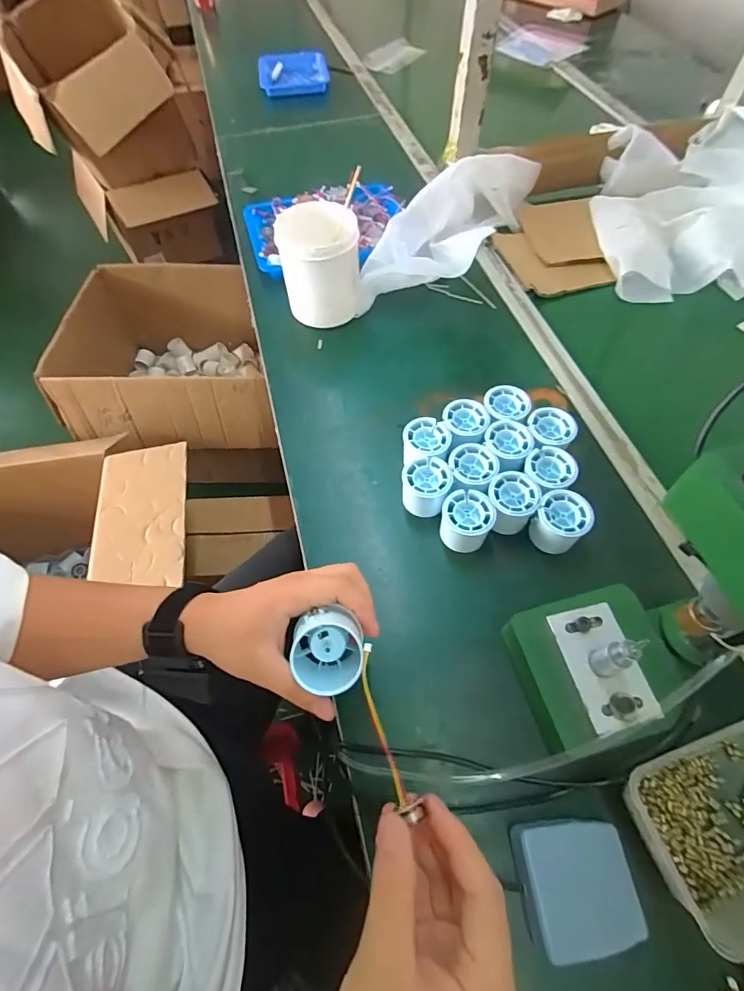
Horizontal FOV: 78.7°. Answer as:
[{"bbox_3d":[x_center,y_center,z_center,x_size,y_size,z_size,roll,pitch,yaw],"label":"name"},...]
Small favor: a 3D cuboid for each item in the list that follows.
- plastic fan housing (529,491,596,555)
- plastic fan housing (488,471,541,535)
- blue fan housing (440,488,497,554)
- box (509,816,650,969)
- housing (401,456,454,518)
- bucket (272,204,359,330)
[{"bbox_3d":[0.205,0.031,0.498,0.053,0.049,0.056,-1,60,2],"label":"plastic fan housing"},{"bbox_3d":[0.156,0.010,0.511,0.057,0.046,0.058,-10,60,-3],"label":"plastic fan housing"},{"bbox_3d":[0.103,0.033,0.503,0.054,0.054,0.059,20,63,14],"label":"blue fan housing"},{"bbox_3d":[0.160,0.303,0.355,0.083,0.027,0.079,-5,60,0],"label":"box"},{"bbox_3d":[0.063,-0.009,0.530,0.057,0.049,0.055,3,60,5],"label":"housing"},{"bbox_3d":[-0.070,-0.324,0.669,0.116,0.143,0.104,-11,60,-3],"label":"bucket"}]

